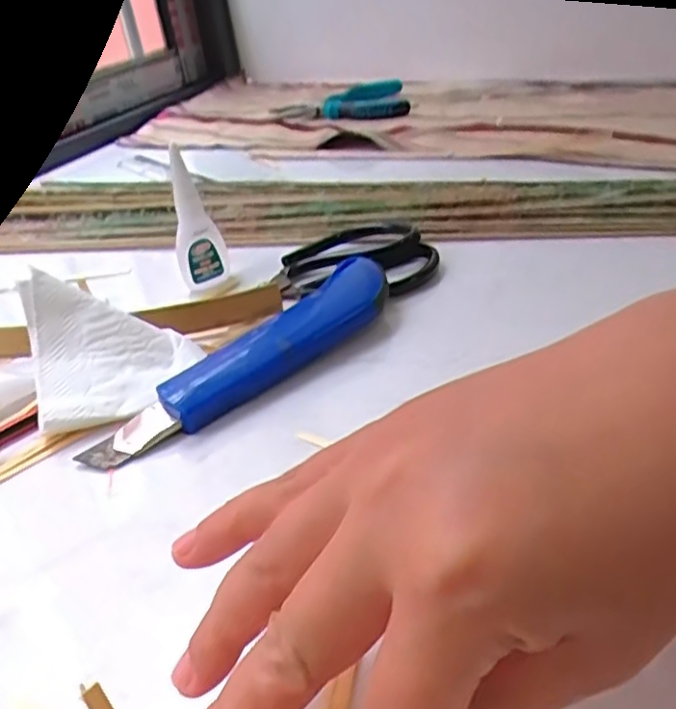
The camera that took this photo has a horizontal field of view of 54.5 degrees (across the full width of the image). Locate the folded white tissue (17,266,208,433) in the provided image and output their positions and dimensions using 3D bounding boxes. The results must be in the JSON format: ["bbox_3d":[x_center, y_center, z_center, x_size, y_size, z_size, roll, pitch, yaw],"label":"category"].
[{"bbox_3d":[-0.120,0.004,0.315,0.086,0.014,0.069,22,56,-2],"label":"folded white tissue"}]

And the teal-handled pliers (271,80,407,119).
[{"bbox_3d":[0.001,-0.265,0.688,0.138,0.032,0.080,-5,34,1],"label":"teal-handled pliers"}]

